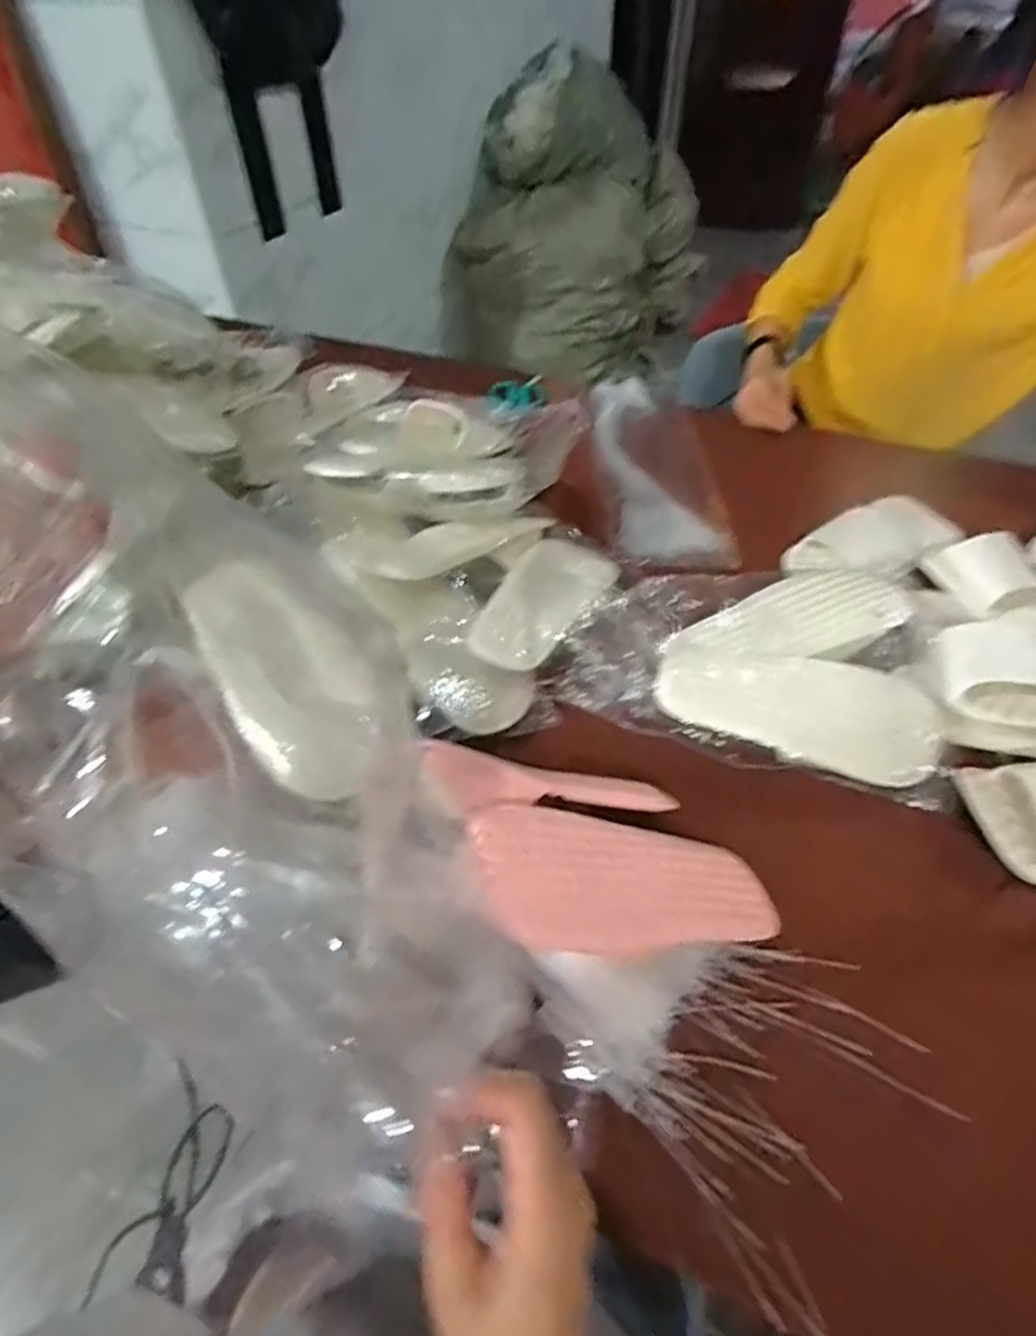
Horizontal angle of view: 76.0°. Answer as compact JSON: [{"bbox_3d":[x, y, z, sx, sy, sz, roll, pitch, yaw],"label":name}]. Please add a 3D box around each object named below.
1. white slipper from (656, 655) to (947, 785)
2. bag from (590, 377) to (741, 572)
[{"bbox_3d":[0.240,0.034,0.574,0.228,0.029,0.091,12,49,11],"label":"white slipper"},{"bbox_3d":[0.182,-0.270,0.878,0.140,0.032,0.414,-2,48,-1],"label":"bag"}]

